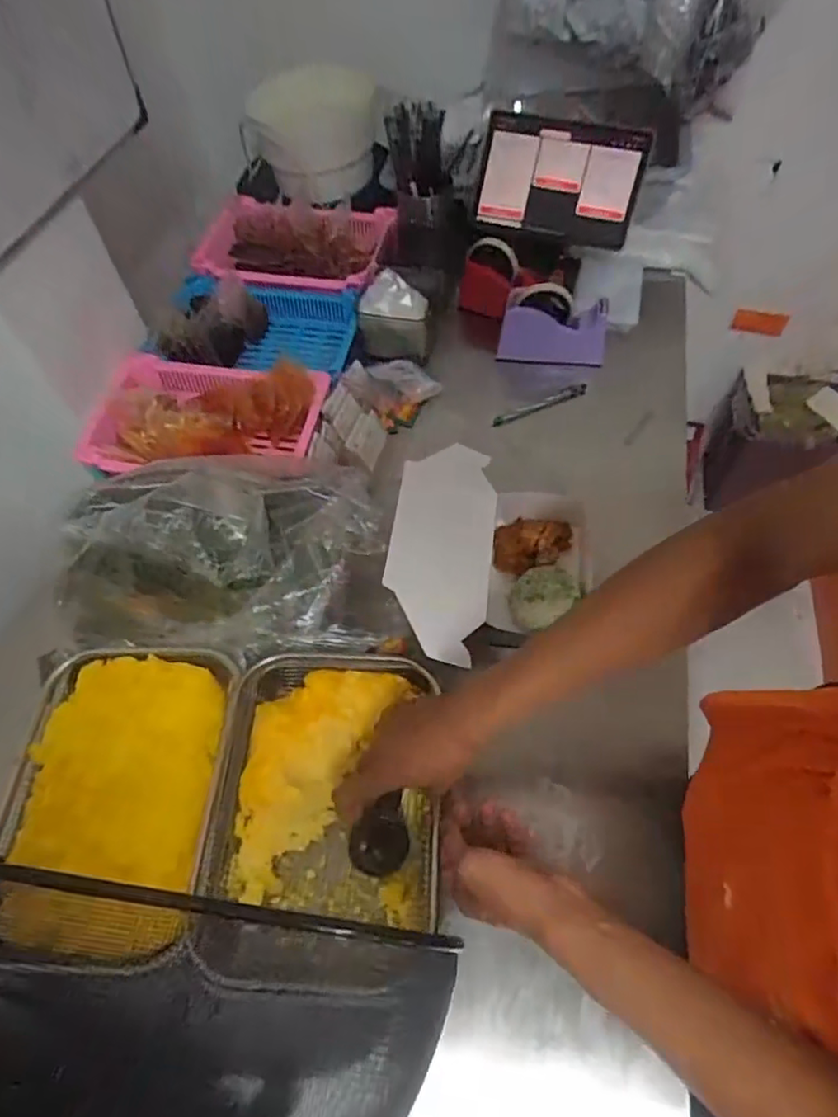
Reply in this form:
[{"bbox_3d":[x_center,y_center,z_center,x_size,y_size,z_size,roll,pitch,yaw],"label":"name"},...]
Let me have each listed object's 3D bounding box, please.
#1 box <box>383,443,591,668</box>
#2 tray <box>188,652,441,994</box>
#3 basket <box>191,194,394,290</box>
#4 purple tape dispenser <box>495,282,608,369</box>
[{"bbox_3d":[0.085,0.003,0.720,0.227,0.089,0.258,7,60,6],"label":"box"},{"bbox_3d":[-0.089,0.234,0.611,0.217,0.057,0.278,-1,60,2],"label":"tray"},{"bbox_3d":[-0.211,-0.512,1.040,0.323,0.072,0.205,7,60,6],"label":"basket"},{"bbox_3d":[0.201,-0.348,0.927,0.161,0.102,0.058,0,60,2],"label":"purple tape dispenser"}]

